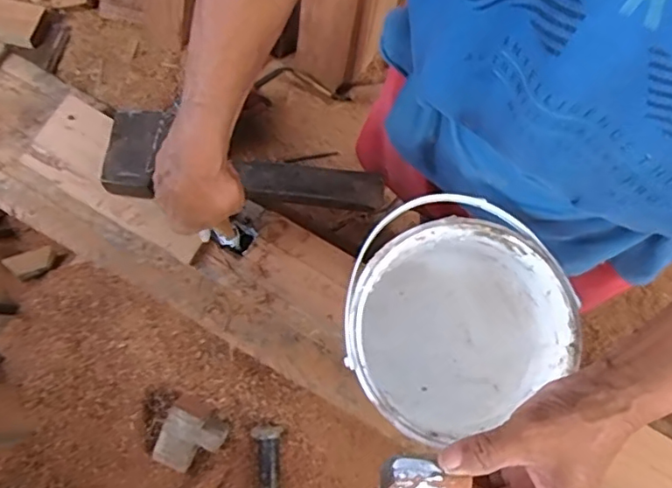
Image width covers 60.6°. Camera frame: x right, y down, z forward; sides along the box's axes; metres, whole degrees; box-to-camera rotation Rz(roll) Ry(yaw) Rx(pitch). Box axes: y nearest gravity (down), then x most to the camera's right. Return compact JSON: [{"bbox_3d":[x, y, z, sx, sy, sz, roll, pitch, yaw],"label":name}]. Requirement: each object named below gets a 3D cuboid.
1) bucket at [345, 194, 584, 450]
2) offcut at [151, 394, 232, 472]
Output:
[{"bbox_3d":[0.099,0.081,0.539,0.183,0.174,0.190,0,76,-2],"label":"bucket"},{"bbox_3d":[-0.226,0.301,0.889,0.093,0.048,0.100,23,77,4],"label":"offcut"}]

